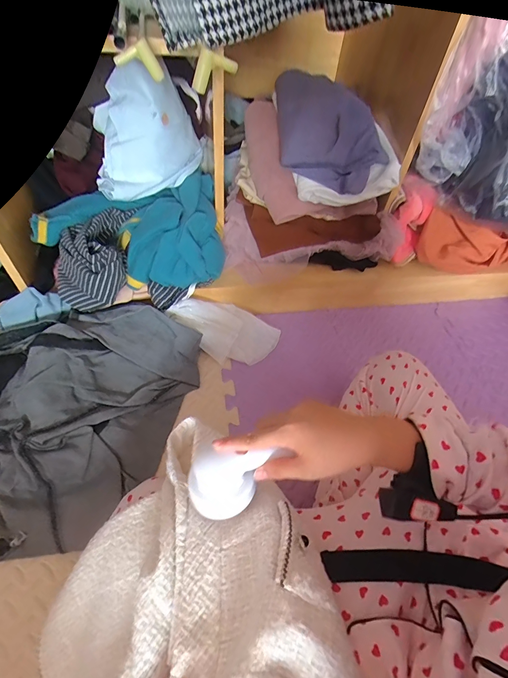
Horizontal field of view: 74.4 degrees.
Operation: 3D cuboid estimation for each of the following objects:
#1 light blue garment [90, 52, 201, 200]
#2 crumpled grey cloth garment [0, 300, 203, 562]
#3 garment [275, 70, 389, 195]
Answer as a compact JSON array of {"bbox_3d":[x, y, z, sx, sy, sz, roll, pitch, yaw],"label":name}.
[{"bbox_3d":[-0.223,-0.417,0.684,0.124,0.191,0.242,24,54,13],"label":"light blue garment"},{"bbox_3d":[-0.355,0.108,0.606,0.411,0.098,0.438,16,52,8],"label":"crumpled grey cloth garment"},{"bbox_3d":[0.160,-0.446,0.718,0.211,0.145,0.215,-8,53,-11],"label":"garment"}]

